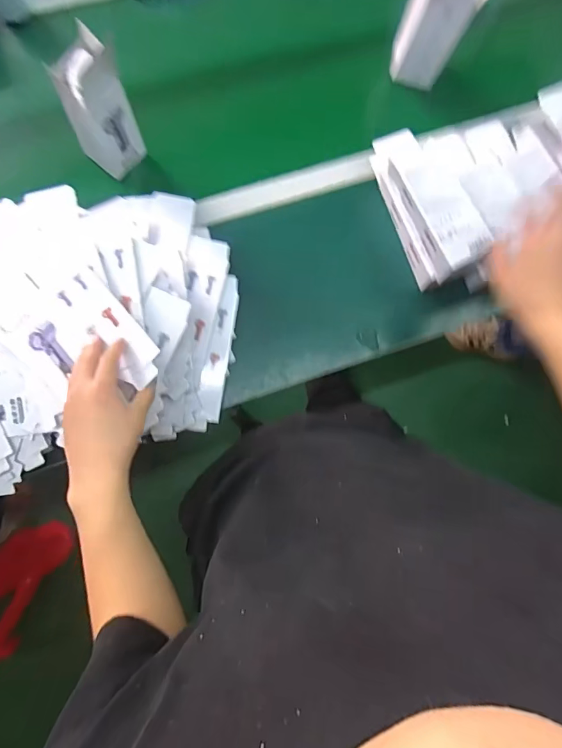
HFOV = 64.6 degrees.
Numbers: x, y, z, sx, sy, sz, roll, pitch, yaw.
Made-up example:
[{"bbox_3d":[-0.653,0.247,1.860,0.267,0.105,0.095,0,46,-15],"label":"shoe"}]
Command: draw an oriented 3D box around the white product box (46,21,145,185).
[{"bbox_3d":[-0.250,-0.367,0.632,0.053,0.233,0.090,37,82,0],"label":"white product box"}]

